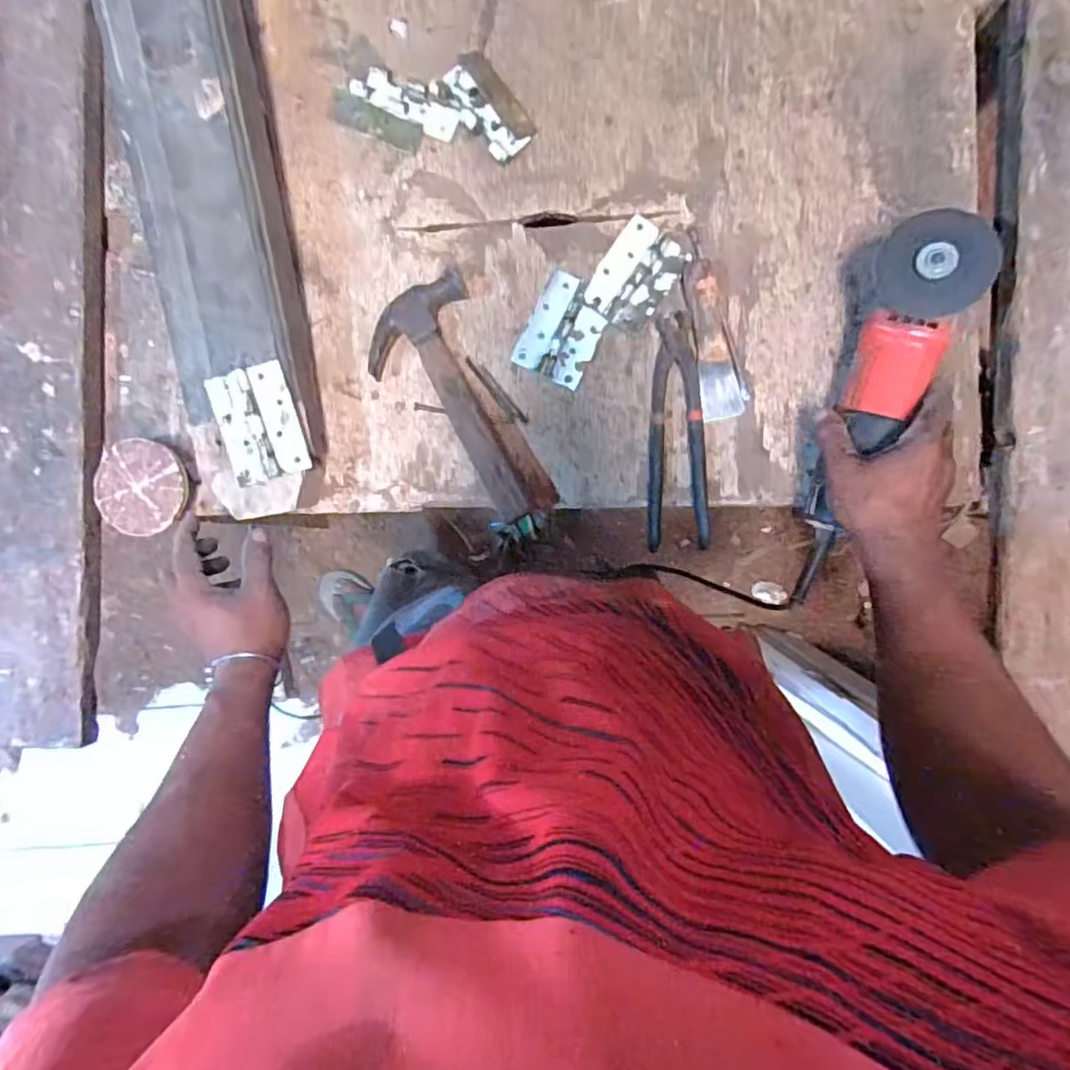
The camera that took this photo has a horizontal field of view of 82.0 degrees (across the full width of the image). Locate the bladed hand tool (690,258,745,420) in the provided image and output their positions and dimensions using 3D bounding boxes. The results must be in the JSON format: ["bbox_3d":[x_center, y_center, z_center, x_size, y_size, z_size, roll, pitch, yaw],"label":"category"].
[{"bbox_3d":[0.171,-0.182,0.577,0.039,0.021,0.143,-7,90,4],"label":"bladed hand tool"}]

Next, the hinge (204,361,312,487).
[{"bbox_3d":[-0.248,-0.099,0.552,0.069,0.008,0.096,-15,97,2],"label":"hinge"}]

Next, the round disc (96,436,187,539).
[{"bbox_3d":[-0.383,-0.046,0.598,0.085,0.014,0.089,0,91,4],"label":"round disc"}]

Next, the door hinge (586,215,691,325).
[{"bbox_3d":[0.097,-0.246,0.582,0.064,0.010,0.095,33,93,3],"label":"door hinge"}]

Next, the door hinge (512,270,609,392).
[{"bbox_3d":[0.029,-0.196,0.589,0.067,0.008,0.096,27,93,3],"label":"door hinge"}]

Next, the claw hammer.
[{"bbox_3d":[-0.077,-0.120,0.587,0.113,0.034,0.241,-24,89,4],"label":"claw hammer"}]

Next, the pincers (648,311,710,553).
[{"bbox_3d":[0.135,-0.097,0.580,0.056,0.017,0.217,0,91,4],"label":"pincers"}]

